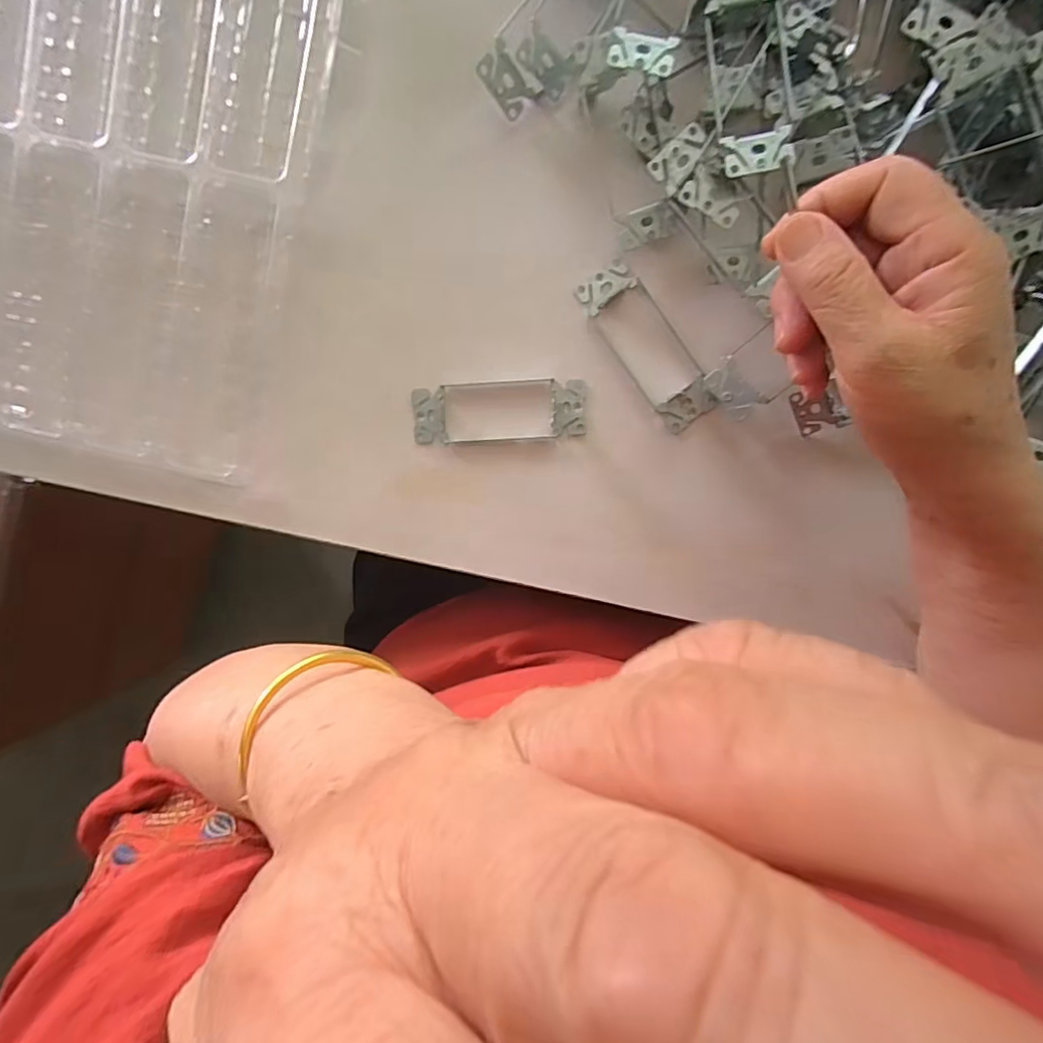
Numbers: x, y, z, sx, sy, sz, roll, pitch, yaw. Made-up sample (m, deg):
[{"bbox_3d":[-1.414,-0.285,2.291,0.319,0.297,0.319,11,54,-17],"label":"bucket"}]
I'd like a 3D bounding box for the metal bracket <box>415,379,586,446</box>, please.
[{"bbox_3d":[-0.014,-0.068,0.341,0.107,0.004,0.036,-3,96,4],"label":"metal bracket"}]

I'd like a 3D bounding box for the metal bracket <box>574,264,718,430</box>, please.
[{"bbox_3d":[0.076,-0.105,0.331,0.035,0.006,0.105,-36,93,7],"label":"metal bracket"}]

